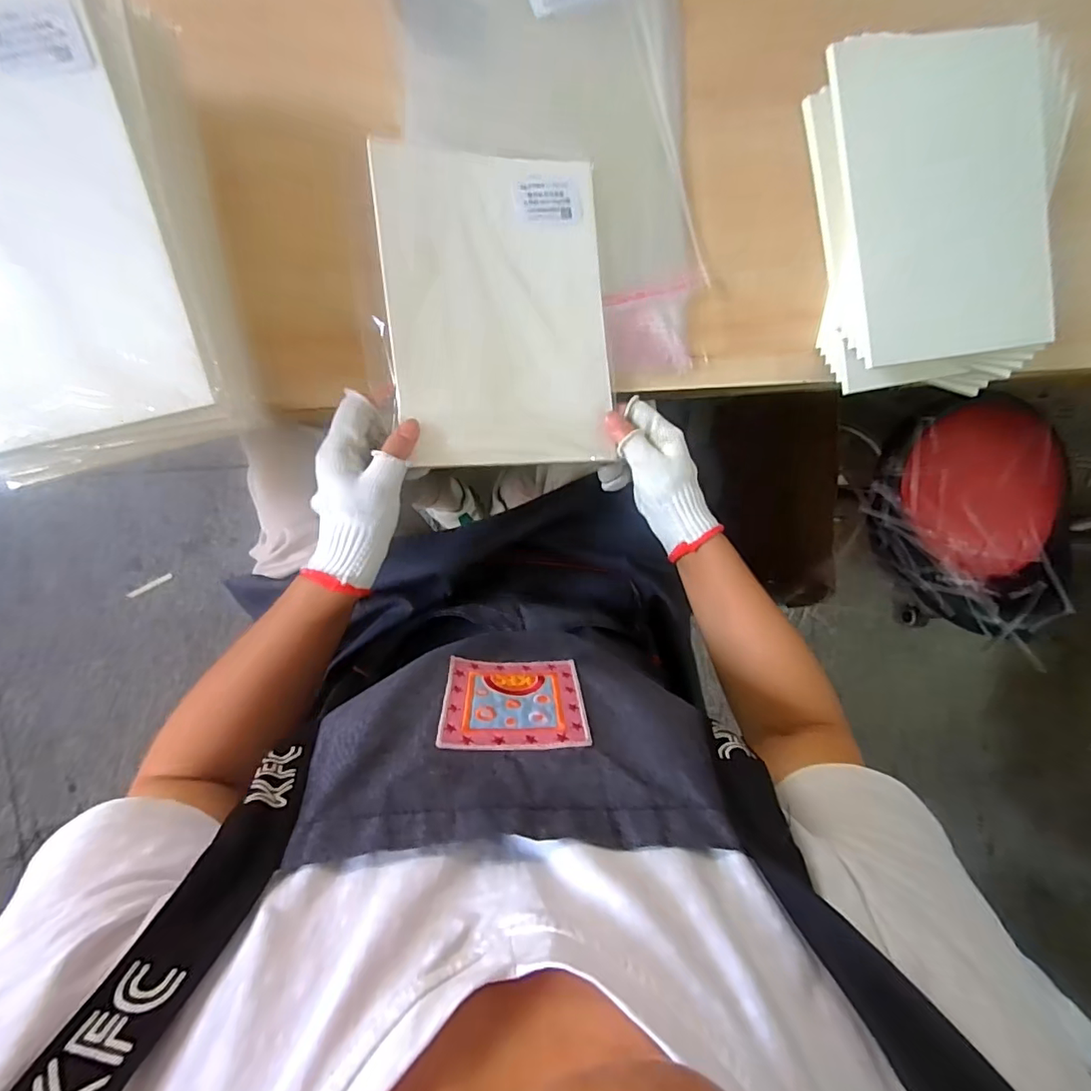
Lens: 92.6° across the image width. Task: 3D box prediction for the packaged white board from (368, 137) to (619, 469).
[{"bbox_3d":[-0.037,-0.196,0.428,0.184,0.013,0.257,-5,89,-18],"label":"packaged white board"}]

